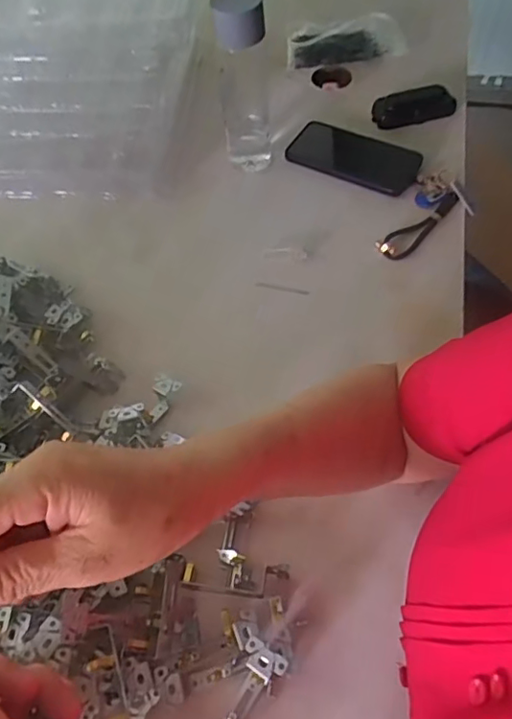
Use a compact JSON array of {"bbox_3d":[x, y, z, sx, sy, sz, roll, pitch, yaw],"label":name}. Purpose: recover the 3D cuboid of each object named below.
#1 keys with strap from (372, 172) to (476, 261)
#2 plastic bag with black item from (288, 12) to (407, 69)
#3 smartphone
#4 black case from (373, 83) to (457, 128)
[{"bbox_3d":[0.203,-0.163,0.647,0.074,0.027,0.135,26,64,19],"label":"keys with strap"},{"bbox_3d":[0.140,-0.490,0.841,0.178,0.030,0.105,-13,57,-6],"label":"plastic bag with black item"},{"bbox_3d":[0.128,-0.266,0.709,0.165,0.014,0.084,28,65,20],"label":"smartphone"},{"bbox_3d":[0.218,-0.349,0.749,0.110,0.028,0.044,-11,58,-2],"label":"black case"}]

